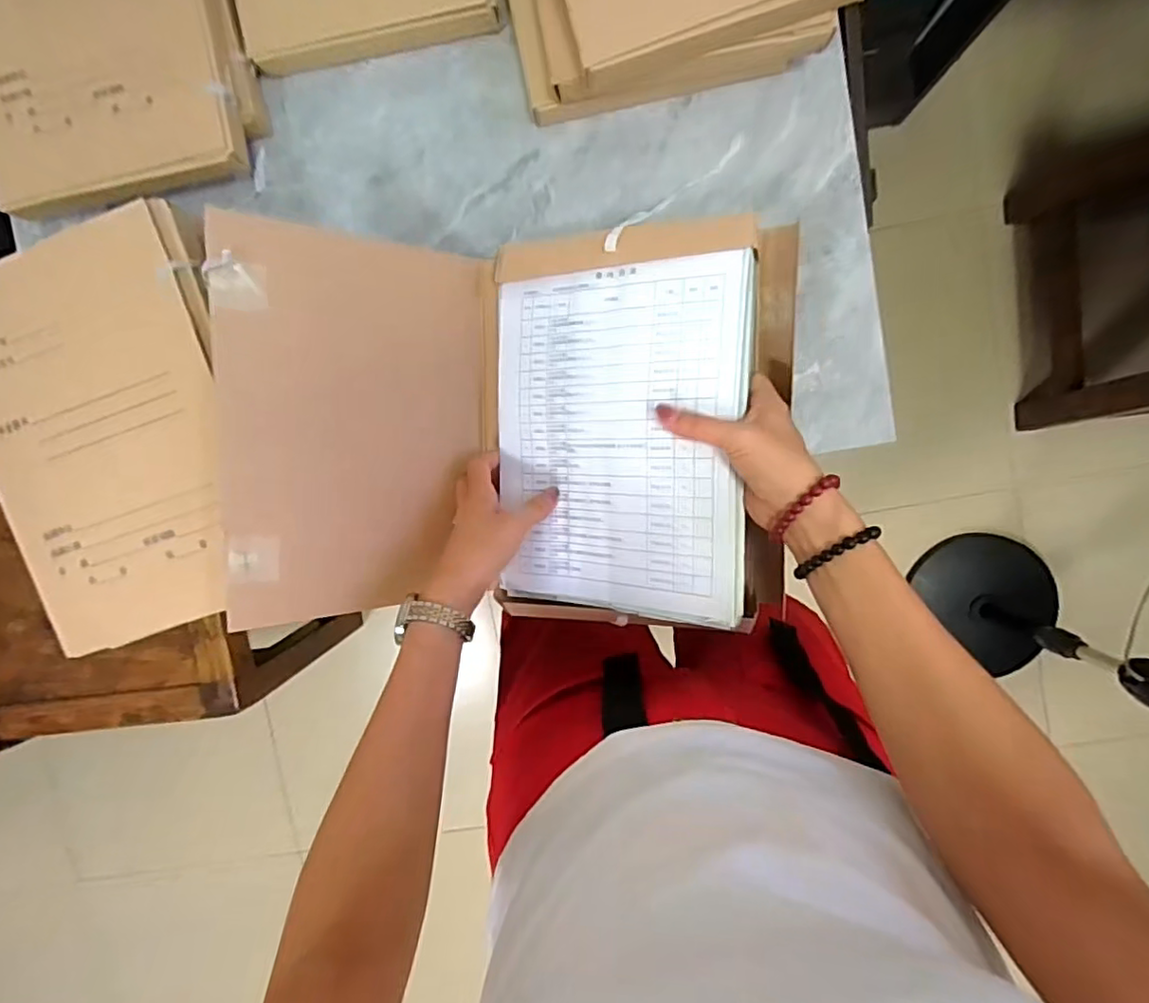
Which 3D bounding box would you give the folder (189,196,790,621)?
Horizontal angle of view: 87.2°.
[{"bbox_3d":[-0.055,-0.061,0.502,0.451,0.128,0.308,0,95,4],"label":"folder"}]

